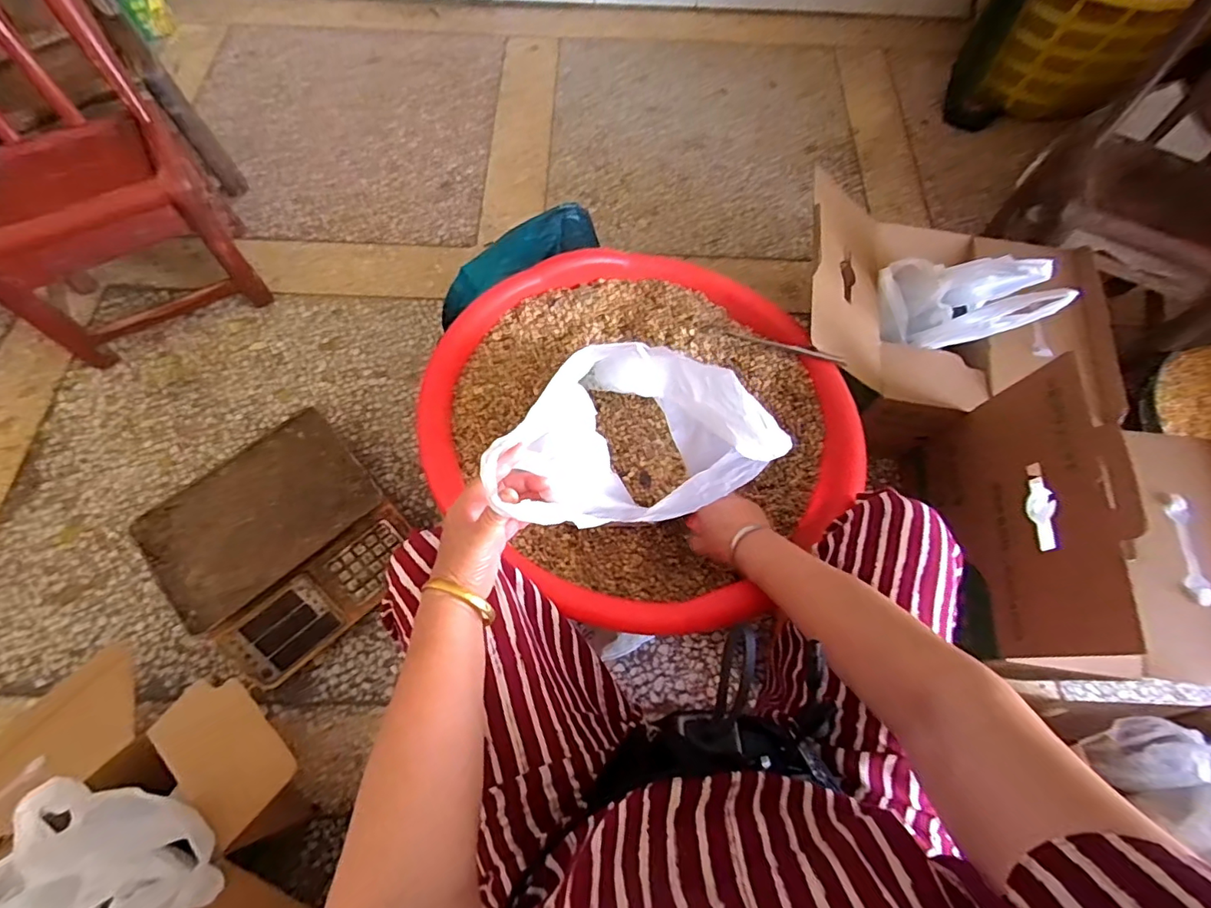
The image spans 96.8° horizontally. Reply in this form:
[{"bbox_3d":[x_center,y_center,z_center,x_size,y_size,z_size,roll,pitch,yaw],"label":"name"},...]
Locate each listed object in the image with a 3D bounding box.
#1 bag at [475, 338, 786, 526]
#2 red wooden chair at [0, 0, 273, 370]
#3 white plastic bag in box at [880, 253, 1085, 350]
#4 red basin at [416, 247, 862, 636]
[{"bbox_3d":[0.024,-0.010,0.552,0.249,0.222,0.156,-18,70,-10],"label":"bag"},{"bbox_3d":[-0.949,-0.526,0.913,0.368,0.628,0.392,-23,70,-12],"label":"red wooden chair"},{"bbox_3d":[0.585,-0.251,0.852,0.112,0.277,0.139,-35,112,-15],"label":"white plastic bag in box"},{"bbox_3d":[0.055,-0.070,0.720,0.530,0.145,0.525,1,67,-3],"label":"red basin"}]

